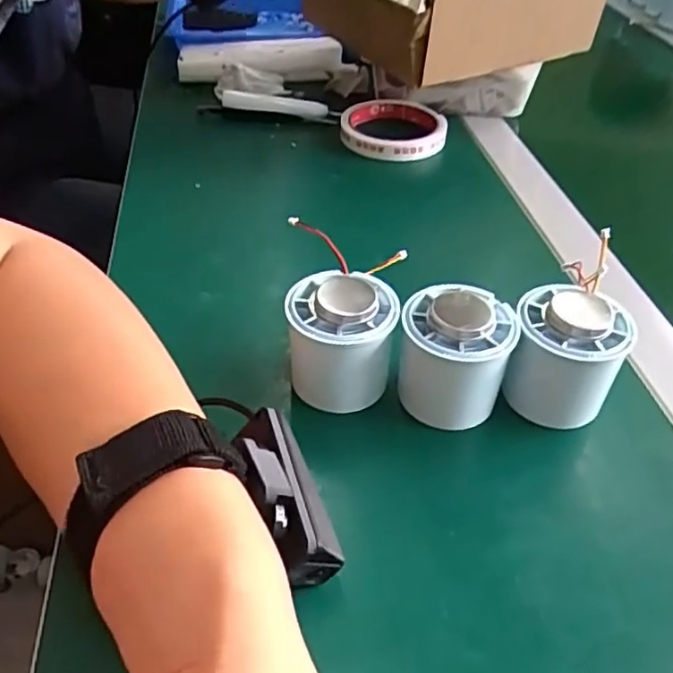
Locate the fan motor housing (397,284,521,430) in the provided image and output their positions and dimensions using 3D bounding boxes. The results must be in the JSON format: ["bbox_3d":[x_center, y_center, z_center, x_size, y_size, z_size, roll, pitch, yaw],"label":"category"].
[{"bbox_3d":[0.059,0.008,0.319,0.054,0.057,0.054,7,42,4],"label":"fan motor housing"}]

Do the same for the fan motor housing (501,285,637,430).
[{"bbox_3d":[0.114,0.010,0.318,0.054,0.055,0.050,18,44,16],"label":"fan motor housing"}]

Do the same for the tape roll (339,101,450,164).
[{"bbox_3d":[0.050,-0.187,0.568,0.091,0.014,0.090,2,42,-2],"label":"tape roll"}]

